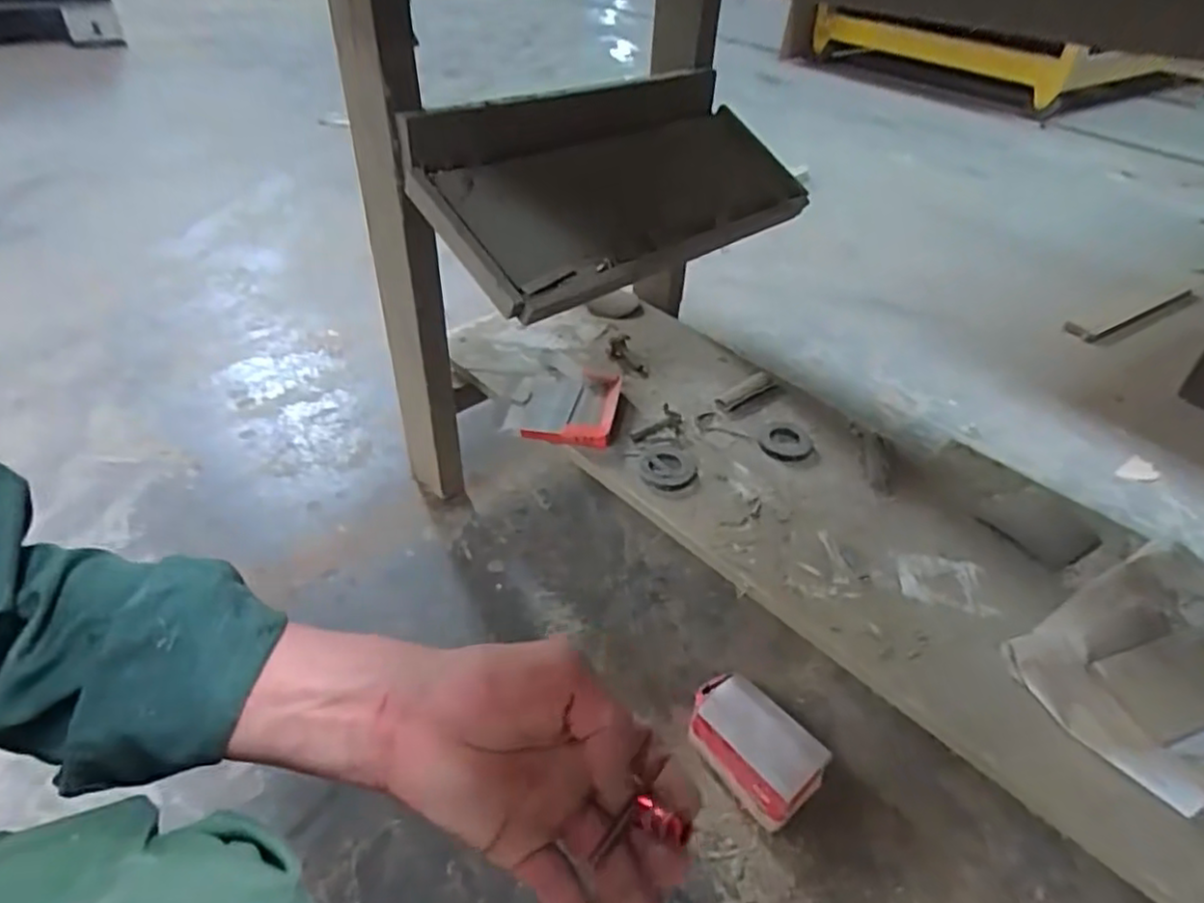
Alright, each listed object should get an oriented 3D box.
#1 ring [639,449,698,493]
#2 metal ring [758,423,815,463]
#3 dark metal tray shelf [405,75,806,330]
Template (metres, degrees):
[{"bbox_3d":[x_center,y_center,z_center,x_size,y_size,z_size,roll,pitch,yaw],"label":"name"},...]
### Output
[{"bbox_3d":[0.077,0.019,0.781,0.065,0.009,0.072,7,37,4],"label":"ring"},{"bbox_3d":[0.224,-0.012,0.828,0.063,0.005,0.067,3,37,-2],"label":"metal ring"},{"bbox_3d":[0.022,-0.297,0.776,0.483,0.113,0.248,-29,73,-33],"label":"dark metal tray shelf"}]

